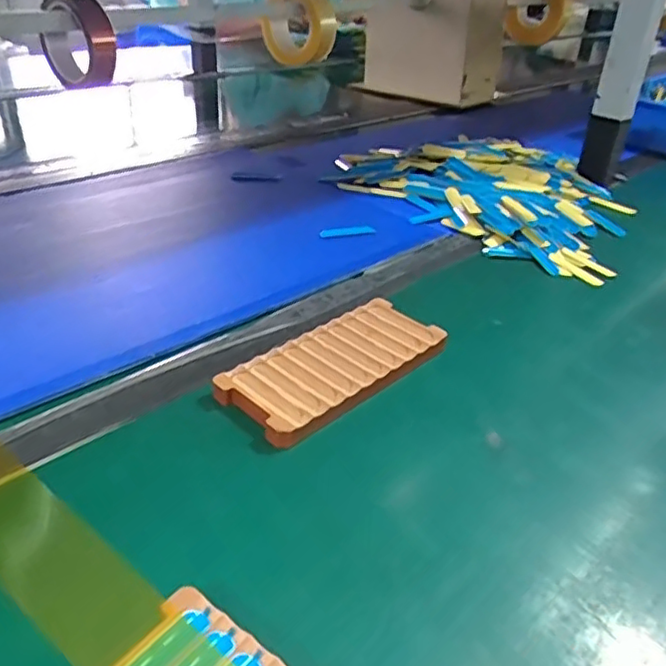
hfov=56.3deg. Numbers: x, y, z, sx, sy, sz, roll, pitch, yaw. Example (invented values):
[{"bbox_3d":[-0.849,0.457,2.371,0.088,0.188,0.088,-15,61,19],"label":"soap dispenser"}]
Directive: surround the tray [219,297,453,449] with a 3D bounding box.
[{"bbox_3d":[0.005,0.024,0.459,0.079,0.014,0.173,31,41,32],"label":"tray"}]

